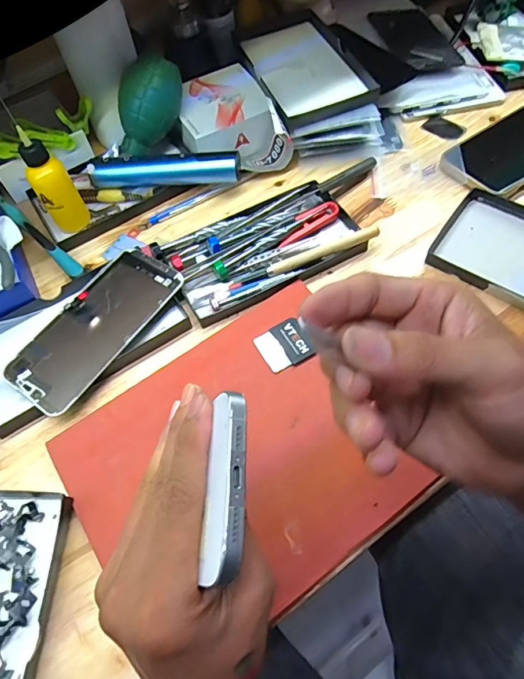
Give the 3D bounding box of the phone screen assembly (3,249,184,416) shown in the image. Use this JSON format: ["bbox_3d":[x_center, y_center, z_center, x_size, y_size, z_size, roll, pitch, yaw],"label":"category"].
[{"bbox_3d":[-0.141,-0.013,0.384,0.073,0.005,0.155,31,68,21],"label":"phone screen assembly"}]

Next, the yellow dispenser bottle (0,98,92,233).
[{"bbox_3d":[-0.198,-0.152,0.420,0.035,0.117,0.029,-27,61,-10],"label":"yellow dispenser bottle"}]

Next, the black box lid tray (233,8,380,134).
[{"bbox_3d":[0.040,-0.311,0.507,0.104,0.019,0.190,-22,62,-1],"label":"black box lid tray"}]

